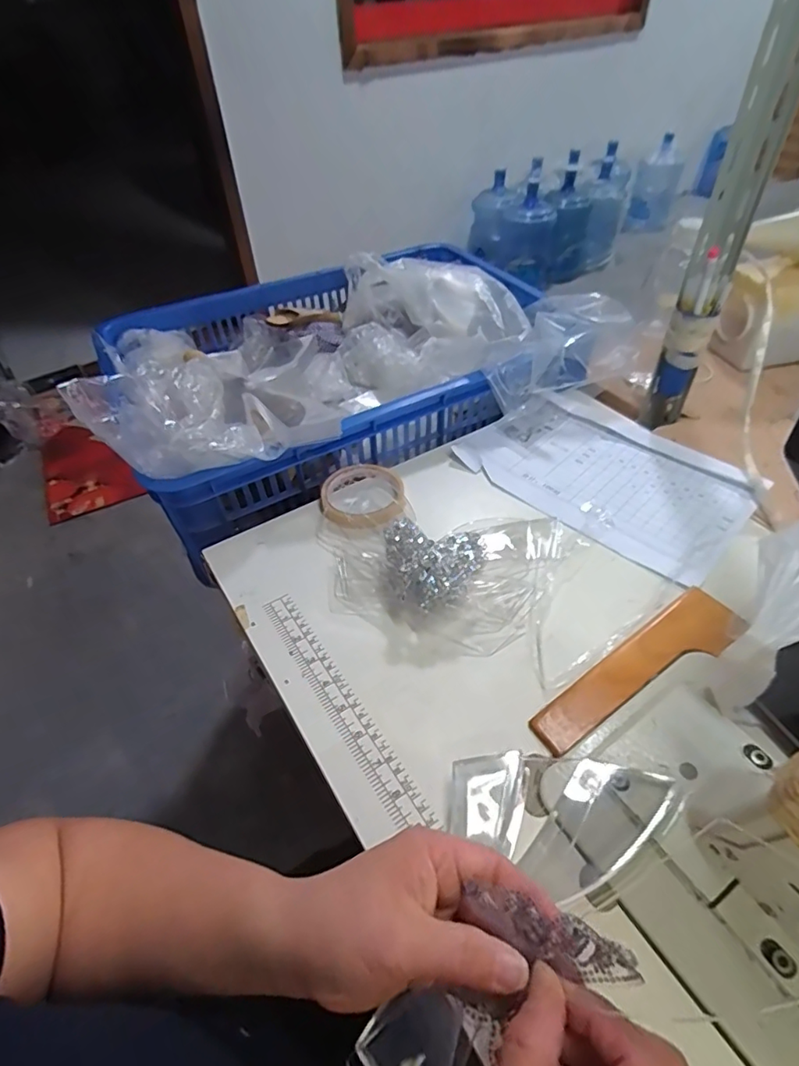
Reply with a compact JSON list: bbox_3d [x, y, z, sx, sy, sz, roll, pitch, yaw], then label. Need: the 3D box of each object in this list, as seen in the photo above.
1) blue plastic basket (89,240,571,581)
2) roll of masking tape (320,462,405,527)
[{"bbox_3d":[-0.082,-0.242,0.721,0.586,0.125,0.433,-24,50,-18],"label":"blue plastic basket"},{"bbox_3d":[-0.039,-0.046,0.578,0.087,0.018,0.105,1,47,5],"label":"roll of masking tape"}]

